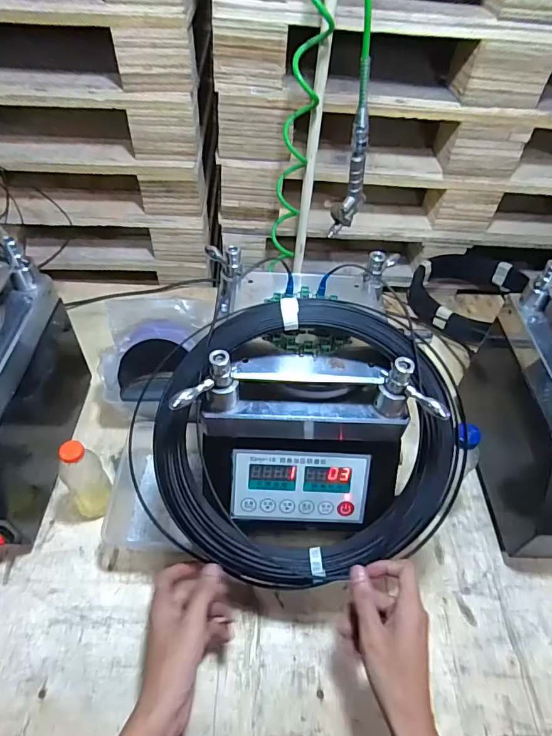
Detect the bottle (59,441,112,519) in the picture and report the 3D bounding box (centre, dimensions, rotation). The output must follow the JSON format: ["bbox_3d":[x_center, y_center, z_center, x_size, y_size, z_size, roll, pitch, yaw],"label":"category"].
[{"bbox_3d":[-0.251,0.144,0.577,0.054,0.140,0.045,-27,56,-24],"label":"bottle"}]

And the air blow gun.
[{"bbox_3d":[0.117,-0.302,0.646,0.039,0.232,0.070,16,50,10],"label":"air blow gun"}]

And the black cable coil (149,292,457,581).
[{"bbox_3d":[0.035,0.082,0.461,0.308,0.304,0.024,-19,12,2],"label":"black cable coil"}]

